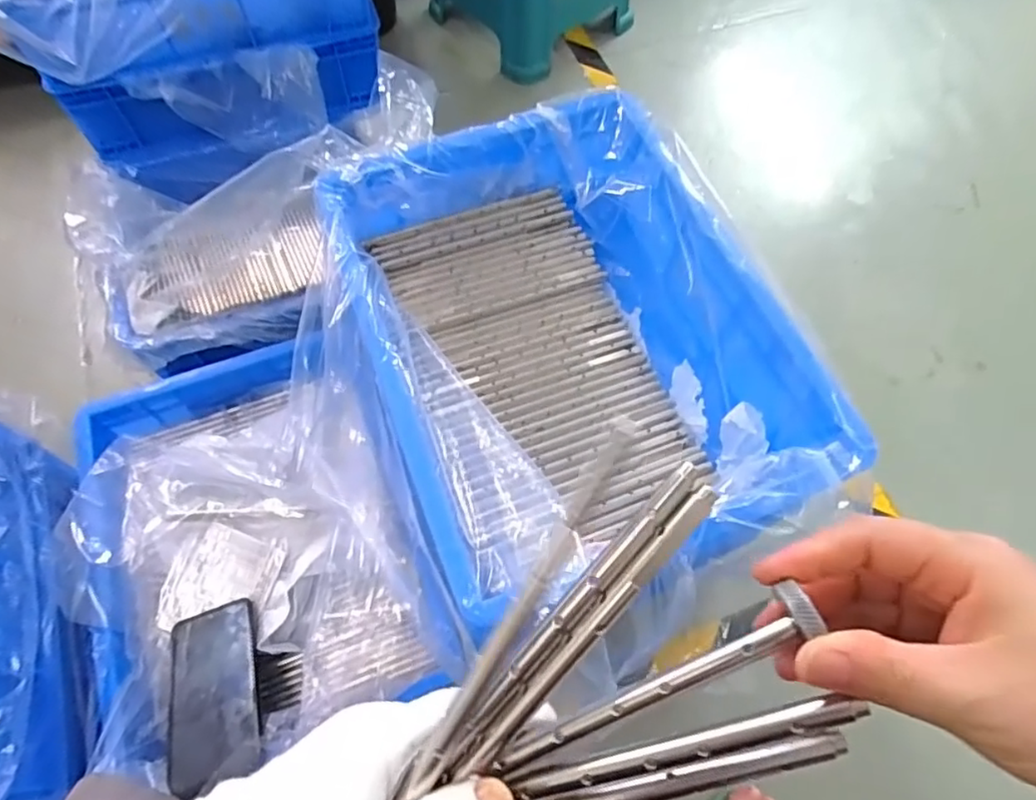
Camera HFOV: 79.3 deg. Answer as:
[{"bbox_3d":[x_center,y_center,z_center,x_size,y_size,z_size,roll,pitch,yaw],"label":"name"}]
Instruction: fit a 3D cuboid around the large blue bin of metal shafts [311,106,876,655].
[{"bbox_3d":[0.035,-0.034,0.521,0.338,0.115,0.456,-16,65,-9],"label":"large blue bin of metal shafts"}]

